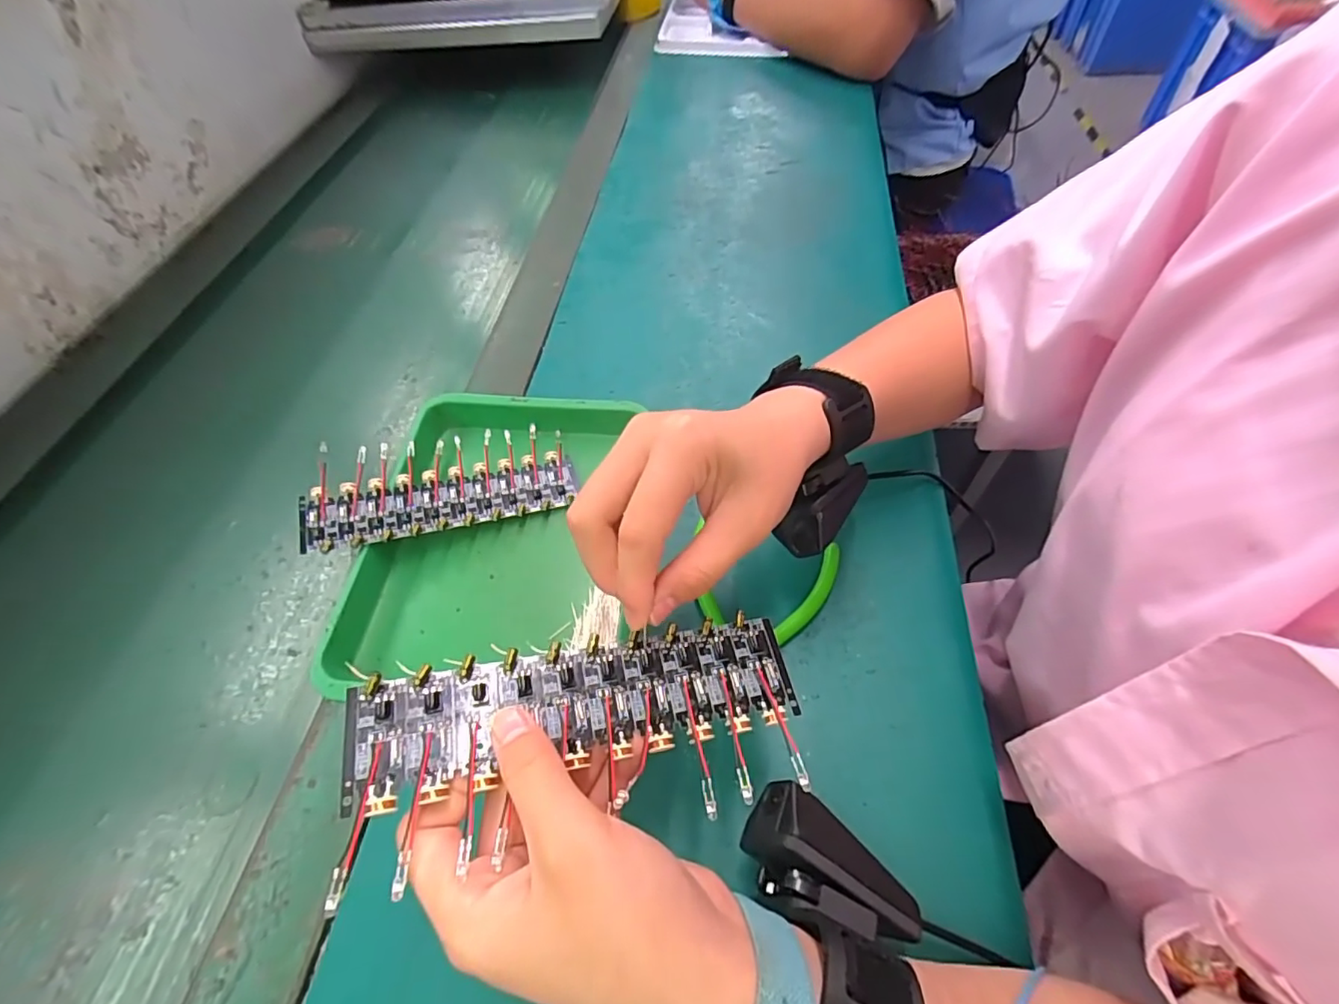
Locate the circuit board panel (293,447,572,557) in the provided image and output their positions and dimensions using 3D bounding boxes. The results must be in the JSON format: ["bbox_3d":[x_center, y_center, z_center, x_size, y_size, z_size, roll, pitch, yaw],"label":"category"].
[{"bbox_3d":[-0.140,-0.003,0.354,0.159,0.008,0.044,-12,54,-19],"label":"circuit board panel"}]

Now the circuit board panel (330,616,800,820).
[{"bbox_3d":[-0.031,0.074,0.210,0.160,0.008,0.044,-4,53,-16],"label":"circuit board panel"}]

